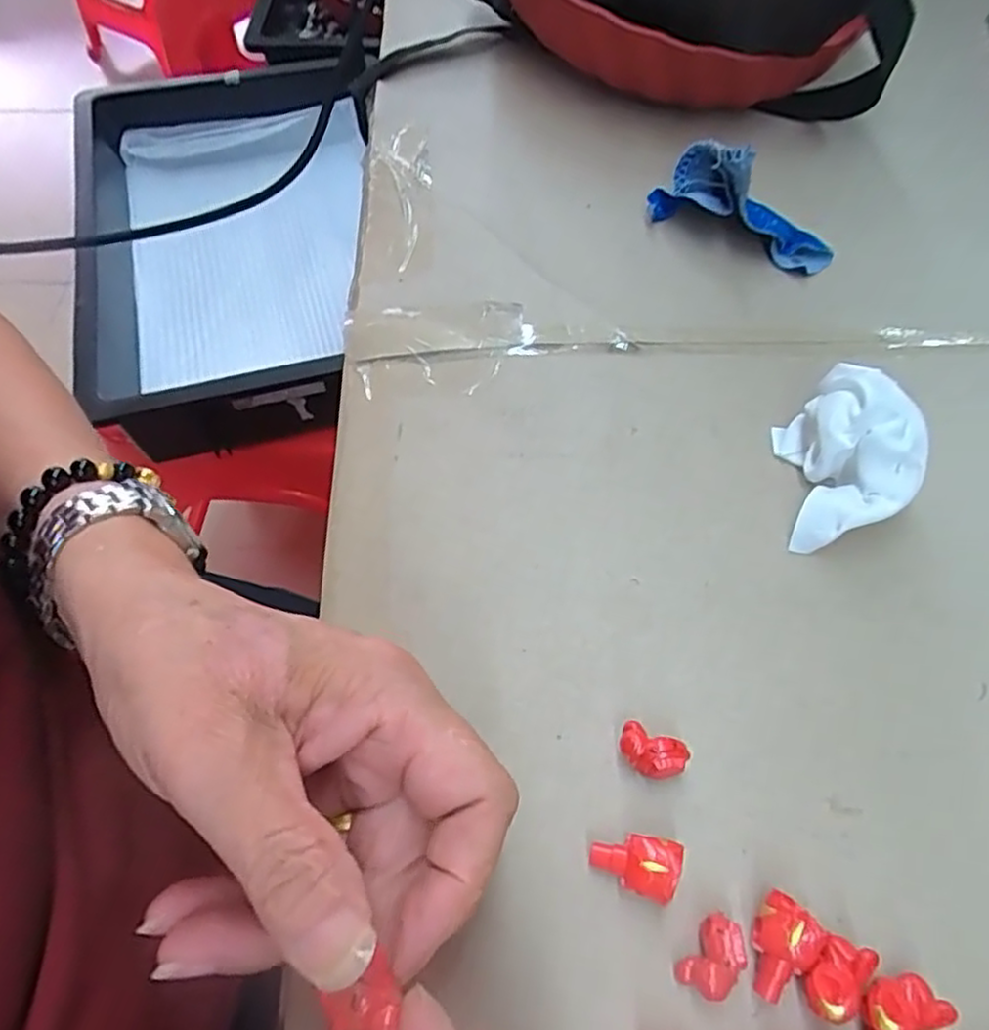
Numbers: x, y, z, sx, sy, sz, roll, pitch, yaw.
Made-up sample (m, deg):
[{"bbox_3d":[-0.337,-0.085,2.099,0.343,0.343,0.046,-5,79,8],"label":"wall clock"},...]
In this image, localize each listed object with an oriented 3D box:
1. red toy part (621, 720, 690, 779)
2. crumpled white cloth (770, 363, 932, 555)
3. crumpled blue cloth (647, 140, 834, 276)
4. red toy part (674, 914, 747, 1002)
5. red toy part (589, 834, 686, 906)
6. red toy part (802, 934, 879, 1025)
[{"bbox_3d":[0.049,0.075,0.215,0.021,0.013,0.012,31,64,16],"label":"red toy part"},{"bbox_3d":[0.128,-0.021,0.255,0.052,0.037,0.066,38,66,20],"label":"crumpled white cloth"},{"bbox_3d":[0.124,-0.154,0.335,0.091,0.050,0.028,26,63,14],"label":"crumpled blue cloth"},{"bbox_3d":[0.061,0.122,0.190,0.014,0.012,0.019,25,62,14],"label":"red toy part"},{"bbox_3d":[0.041,0.101,0.201,0.024,0.014,0.016,21,62,12],"label":"red toy part"},{"bbox_3d":[0.092,0.126,0.187,0.015,0.012,0.020,22,62,12],"label":"red toy part"}]

